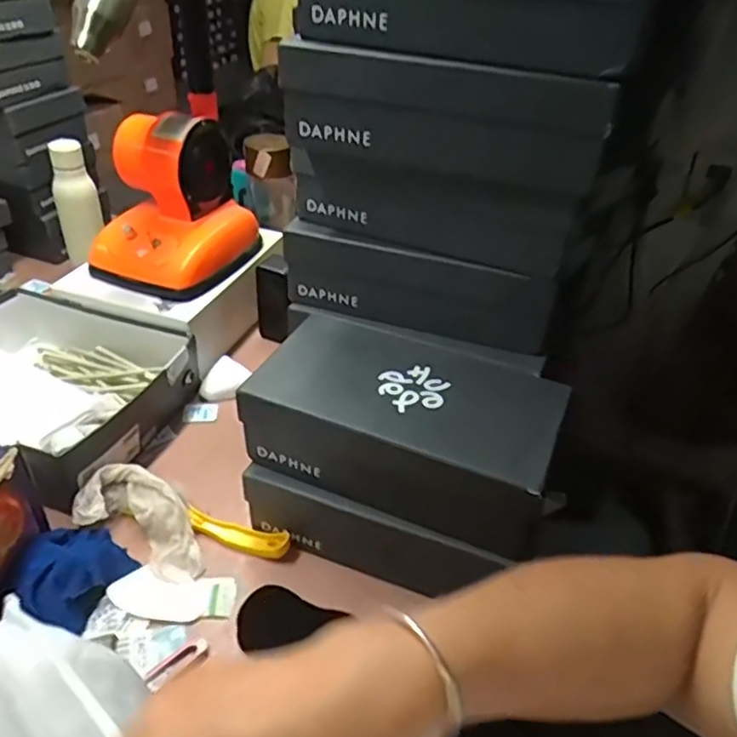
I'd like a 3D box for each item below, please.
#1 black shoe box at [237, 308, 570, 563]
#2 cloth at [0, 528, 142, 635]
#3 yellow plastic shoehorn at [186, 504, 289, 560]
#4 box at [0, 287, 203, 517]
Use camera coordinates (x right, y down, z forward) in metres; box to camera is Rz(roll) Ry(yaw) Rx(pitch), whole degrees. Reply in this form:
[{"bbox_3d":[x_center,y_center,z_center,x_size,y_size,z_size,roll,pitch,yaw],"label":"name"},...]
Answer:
[{"bbox_3d":[0.042,0.048,0.661,0.285,0.098,0.171,18,40,17],"label":"black shoe box"},{"bbox_3d":[-0.300,0.201,0.640,0.090,0.044,0.123,16,39,14],"label":"cloth"},{"bbox_3d":[-0.144,0.181,0.707,0.120,0.023,0.024,15,39,13],"label":"yellow plastic shoehorn"},{"bbox_3d":[-0.437,0.010,0.802,0.358,0.114,0.291,17,39,15],"label":"box"}]

